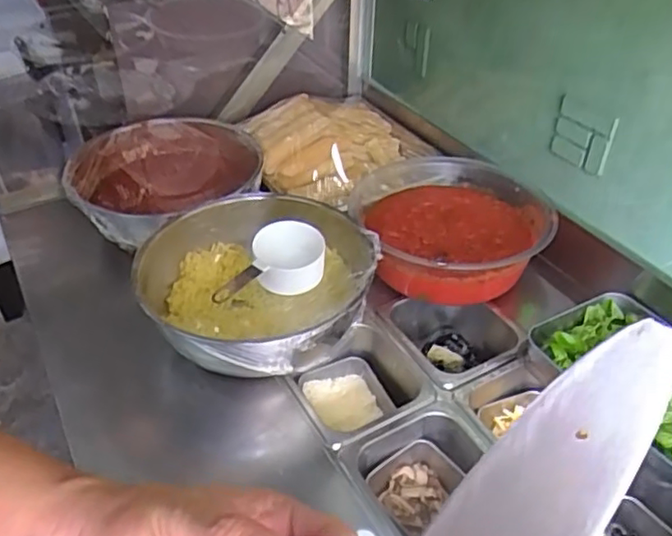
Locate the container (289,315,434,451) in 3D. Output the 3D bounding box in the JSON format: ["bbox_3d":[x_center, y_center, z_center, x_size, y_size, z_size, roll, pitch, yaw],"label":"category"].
[{"bbox_3d":[0.029,0.169,0.831,0.163,0.083,0.166,-22,45,-24],"label":"container"}]

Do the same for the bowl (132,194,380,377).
[{"bbox_3d":[-0.110,0.021,0.839,0.304,0.149,0.291,0,40,0],"label":"bowl"}]

